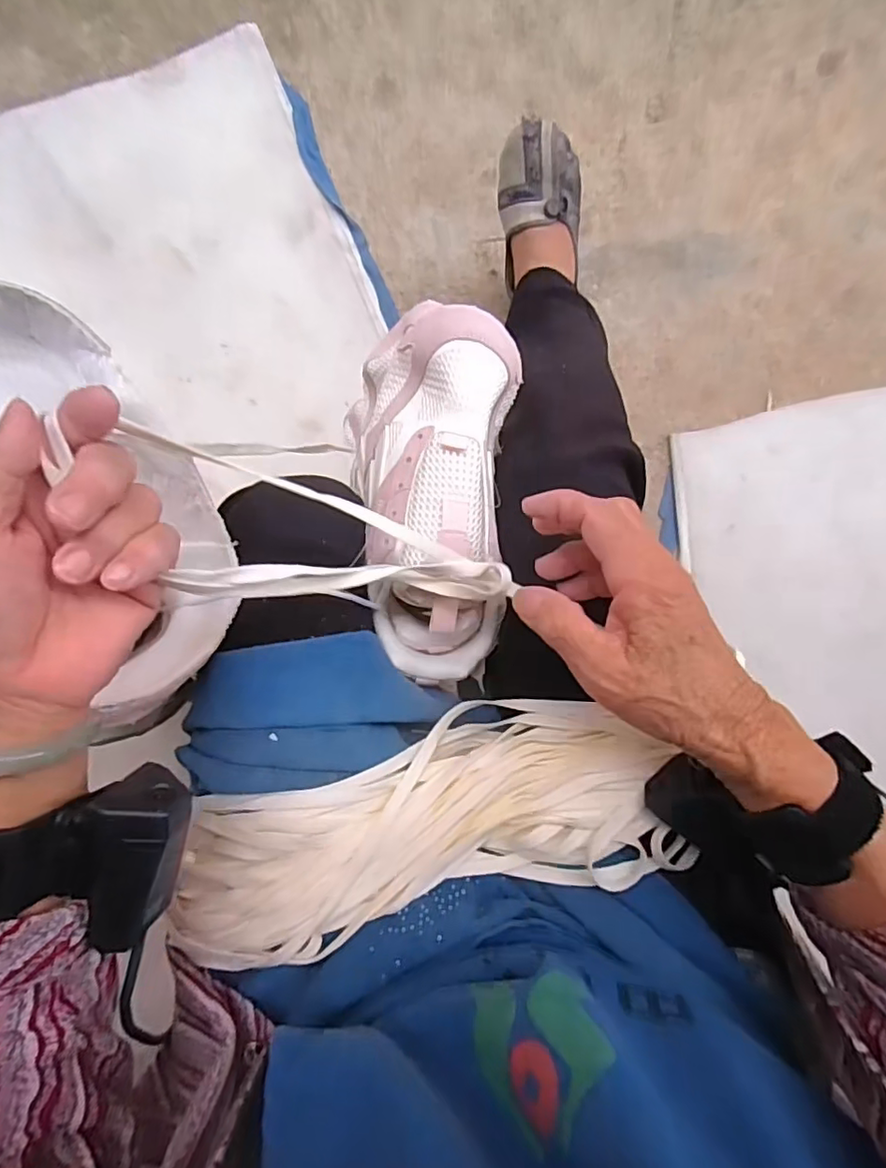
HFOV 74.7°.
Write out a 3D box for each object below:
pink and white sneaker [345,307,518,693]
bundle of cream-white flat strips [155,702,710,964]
[{"bbox_3d":[-0.009,-0.054,0.347,0.100,0.085,0.226,1,95,2],"label":"pink and white sneaker"},{"bbox_3d":[-0.011,0.137,0.335,0.290,0.057,0.101,-13,92,3],"label":"bundle of cream-white flat strips"}]

